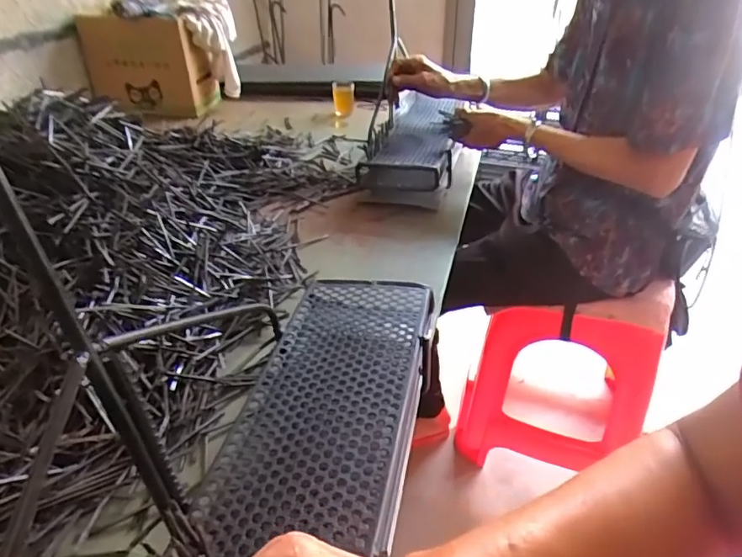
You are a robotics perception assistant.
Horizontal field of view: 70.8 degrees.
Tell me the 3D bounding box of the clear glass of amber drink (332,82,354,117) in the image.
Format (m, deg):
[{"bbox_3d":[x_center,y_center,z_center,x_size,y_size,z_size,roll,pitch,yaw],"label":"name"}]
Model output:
[{"bbox_3d":[-0.069,-0.471,1.368,0.057,0.076,0.053,-5,35,-4],"label":"clear glass of amber drink"}]

